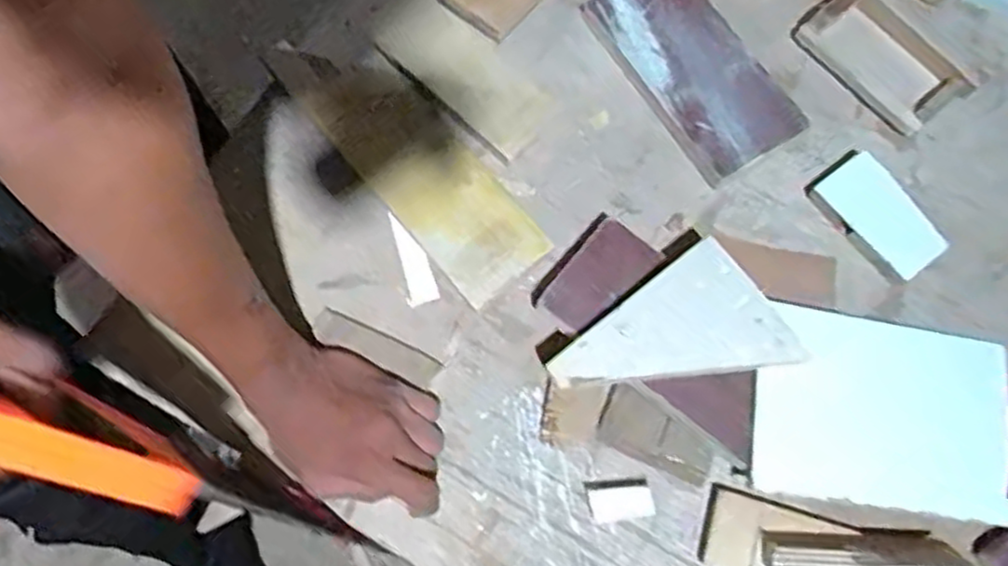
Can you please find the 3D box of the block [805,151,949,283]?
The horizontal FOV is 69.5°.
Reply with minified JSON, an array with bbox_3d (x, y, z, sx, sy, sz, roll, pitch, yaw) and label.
[{"bbox_3d":[0.285,-0.051,0.554,0.056,0.018,0.099,-30,74,-10],"label":"block"}]

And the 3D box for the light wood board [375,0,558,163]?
[{"bbox_3d":[-0.033,-0.174,0.608,0.070,0.013,0.160,-43,77,-13],"label":"light wood board"}]

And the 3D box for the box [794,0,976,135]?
[{"bbox_3d":[0.306,-0.187,0.590,0.062,0.029,0.131,-34,75,-11],"label":"box"}]

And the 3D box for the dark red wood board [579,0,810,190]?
[{"bbox_3d":[0.154,-0.180,0.600,0.095,0.027,0.193,-28,74,-12],"label":"dark red wood board"}]

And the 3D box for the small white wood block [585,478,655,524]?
[{"bbox_3d":[0.080,0.151,0.505,0.042,0.009,0.027,-8,72,-3],"label":"small white wood block"}]

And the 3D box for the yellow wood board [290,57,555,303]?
[{"bbox_3d":[-0.067,-0.091,0.583,0.079,0.016,0.238,-38,76,-12],"label":"yellow wood board"}]

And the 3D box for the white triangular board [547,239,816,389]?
[{"bbox_3d":[0.120,0.047,0.500,0.150,0.012,0.101,-35,75,-14],"label":"white triangular board"}]

